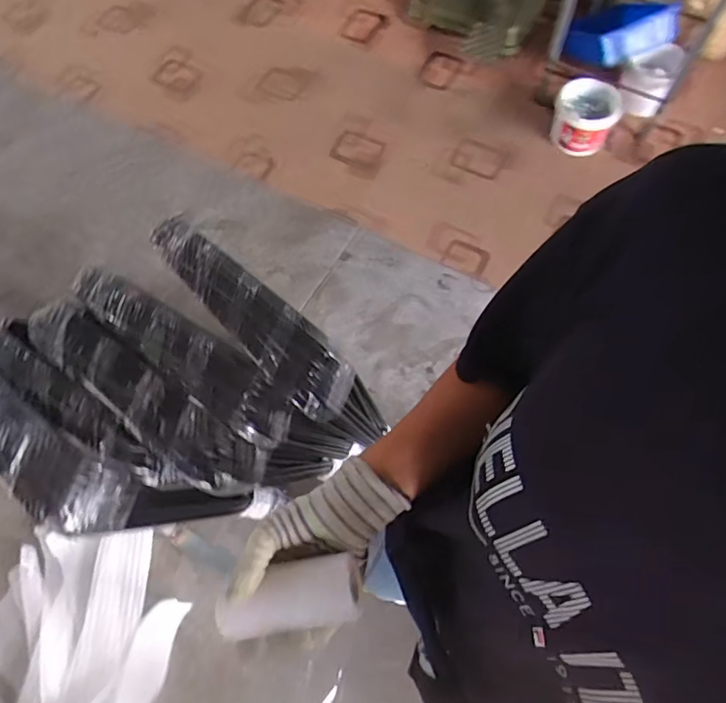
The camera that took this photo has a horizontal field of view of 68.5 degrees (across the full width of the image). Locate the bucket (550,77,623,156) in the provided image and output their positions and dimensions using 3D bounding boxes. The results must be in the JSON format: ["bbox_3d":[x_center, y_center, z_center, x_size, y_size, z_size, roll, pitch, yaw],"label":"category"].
[{"bbox_3d":[0.707,-0.740,1.700,0.189,0.170,0.189,2,66,3],"label":"bucket"}]

